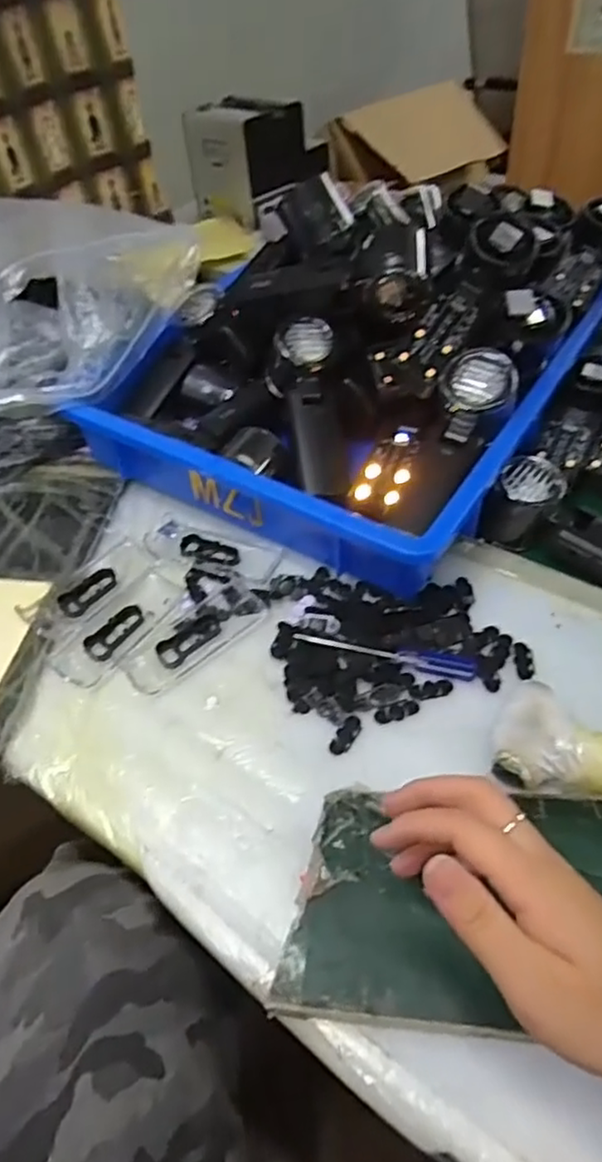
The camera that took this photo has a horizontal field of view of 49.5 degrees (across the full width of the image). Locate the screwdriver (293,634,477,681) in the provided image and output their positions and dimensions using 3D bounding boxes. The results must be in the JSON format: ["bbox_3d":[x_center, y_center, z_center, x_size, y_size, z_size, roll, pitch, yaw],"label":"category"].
[{"bbox_3d":[0.056,0.048,0.442,0.121,0.010,0.014,9,49,14],"label":"screwdriver"}]

